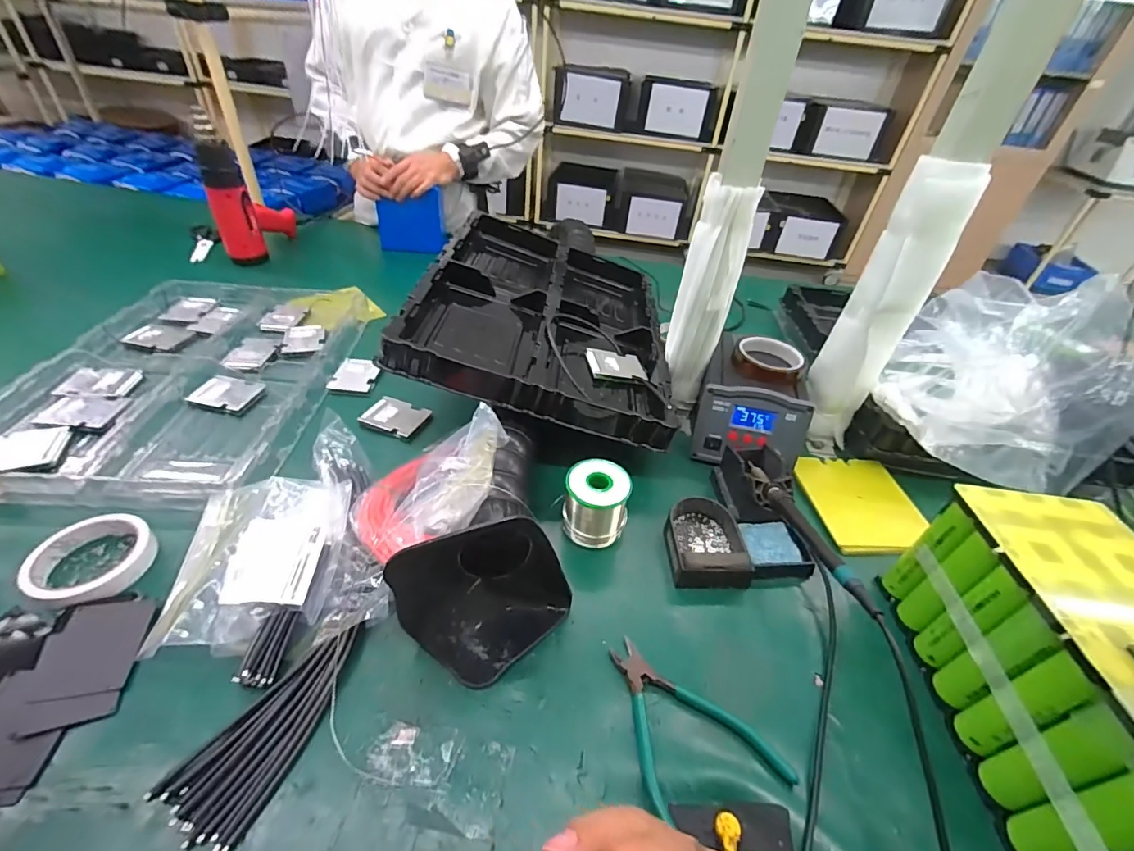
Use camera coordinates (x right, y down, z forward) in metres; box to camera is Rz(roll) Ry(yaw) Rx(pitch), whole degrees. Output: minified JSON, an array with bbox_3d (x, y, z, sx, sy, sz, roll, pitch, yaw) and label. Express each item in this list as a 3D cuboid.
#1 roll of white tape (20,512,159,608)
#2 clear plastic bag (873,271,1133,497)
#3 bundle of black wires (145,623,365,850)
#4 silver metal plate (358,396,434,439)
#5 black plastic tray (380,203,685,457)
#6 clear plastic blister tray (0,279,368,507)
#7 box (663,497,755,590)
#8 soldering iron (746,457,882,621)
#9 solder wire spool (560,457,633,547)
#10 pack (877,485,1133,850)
[{"bbox_3d":[-0.449,0.125,0.449,0.091,0.023,0.091,4,41,-4],"label":"roll of white tape"},{"bbox_3d":[0.515,-0.077,0.565,0.199,0.211,0.283,34,47,28],"label":"clear plastic bag"},{"bbox_3d":[-0.227,0.222,0.366,0.072,0.012,0.148,18,42,13],"label":"bundle of black wires"},{"bbox_3d":[-0.234,-0.012,0.650,0.078,0.007,0.059,18,42,13],"label":"silver metal plate"},{"bbox_3d":[-0.029,-0.169,0.723,0.340,0.077,0.478,17,40,-10],"label":"black plastic tray"},{"bbox_3d":[-0.523,-0.089,0.687,0.369,0.040,0.493,2,41,-6],"label":"clear plastic blister tray"},{"bbox_3d":[0.148,0.122,0.514,0.078,0.030,0.107,1,41,-7],"label":"box"},{"bbox_3d":[0.220,0.094,0.449,0.017,0.015,0.233,3,22,-3],"label":"soldering iron"},{"bbox_3d":[0.031,0.087,0.527,0.067,0.085,0.056,8,41,1],"label":"solder wire spool"},{"bbox_3d":[0.398,0.197,0.363,0.139,0.156,0.276,7,41,0],"label":"pack"}]

